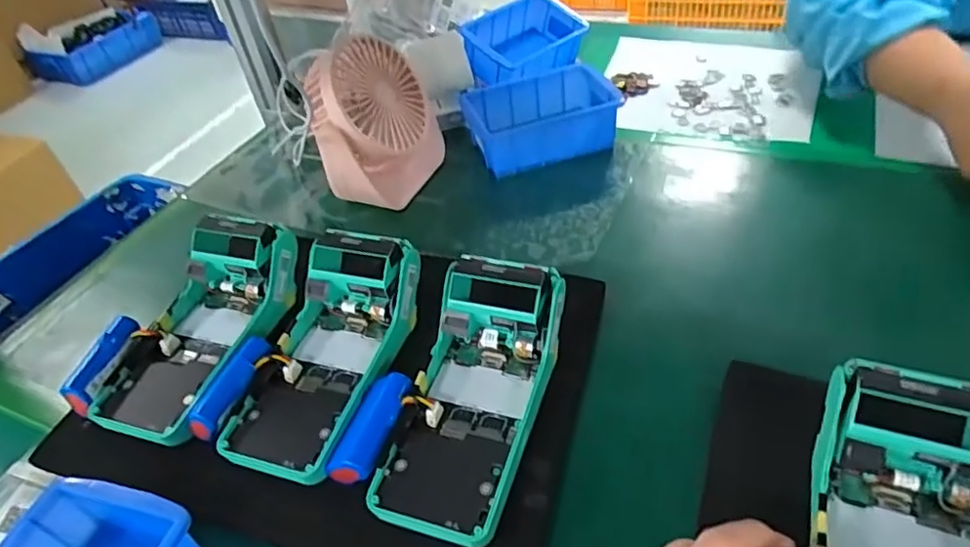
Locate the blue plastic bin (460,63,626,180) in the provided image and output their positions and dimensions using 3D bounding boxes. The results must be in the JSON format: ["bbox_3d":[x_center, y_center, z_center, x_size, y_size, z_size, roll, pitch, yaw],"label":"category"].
[{"bbox_3d":[0.051,-0.155,0.611,0.144,0.060,0.097,-13,42,-12],"label":"blue plastic bin"}]

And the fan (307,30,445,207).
[{"bbox_3d":[-0.099,-0.138,0.561,0.074,0.132,0.122,13,43,18],"label":"fan"}]

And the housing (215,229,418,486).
[{"bbox_3d":[-0.105,0.046,0.407,0.080,0.076,0.172,12,43,16],"label":"housing"}]

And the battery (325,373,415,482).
[{"bbox_3d":[-0.069,0.094,0.370,0.030,0.025,0.068,13,43,18],"label":"battery"}]

